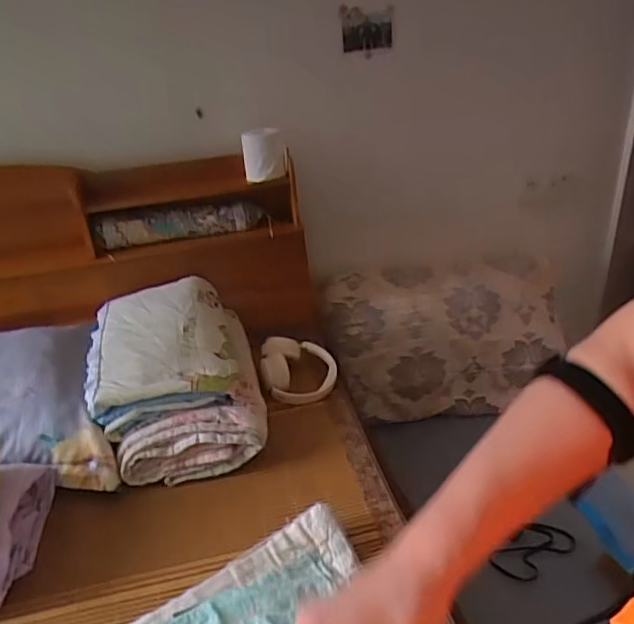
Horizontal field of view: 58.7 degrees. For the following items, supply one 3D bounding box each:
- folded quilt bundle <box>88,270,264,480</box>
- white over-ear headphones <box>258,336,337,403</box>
[{"bbox_3d":[-0.290,0.118,1.166,0.318,0.192,0.430,-10,29,-12],"label":"folded quilt bundle"},{"bbox_3d":[-0.039,0.128,1.251,0.163,0.081,0.159,-7,29,-6],"label":"white over-ear headphones"}]

